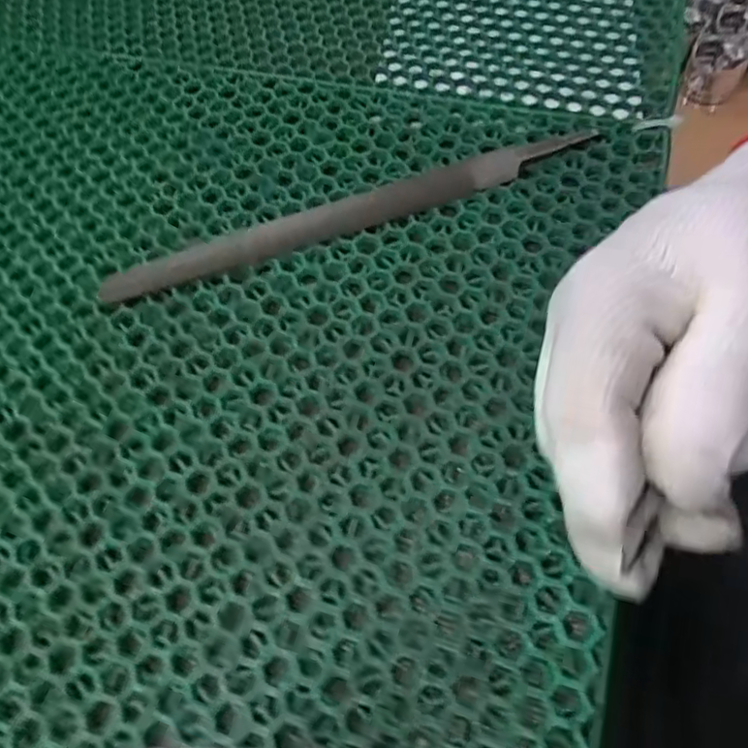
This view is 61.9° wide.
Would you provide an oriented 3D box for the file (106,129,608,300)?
[{"bbox_3d":[-0.011,-0.077,0.292,0.235,0.008,0.018,-18,63,-6],"label":"file"}]

